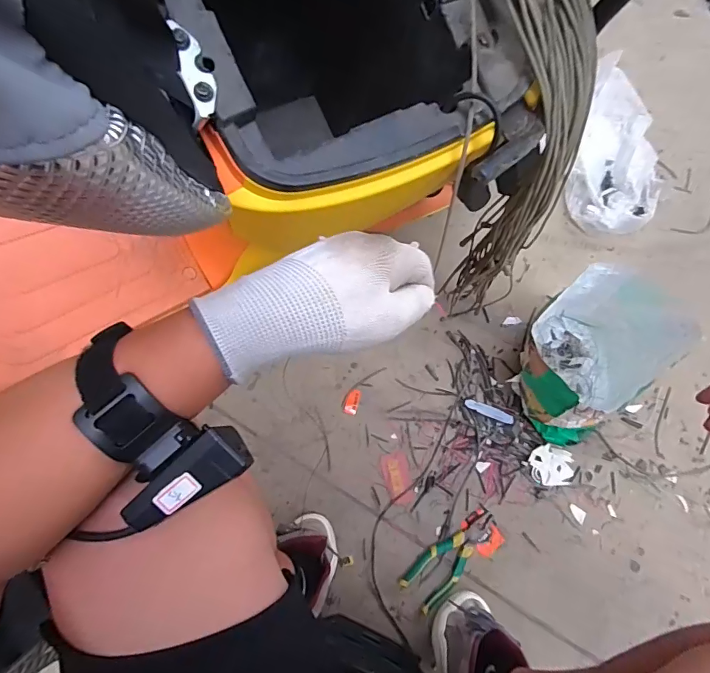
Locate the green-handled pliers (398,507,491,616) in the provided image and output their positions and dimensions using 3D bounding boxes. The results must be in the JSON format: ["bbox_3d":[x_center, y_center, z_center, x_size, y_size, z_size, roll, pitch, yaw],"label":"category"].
[{"bbox_3d":[0.170,0.379,0.763,0.193,0.027,0.068,-39,76,-12],"label":"green-handled pliers"}]

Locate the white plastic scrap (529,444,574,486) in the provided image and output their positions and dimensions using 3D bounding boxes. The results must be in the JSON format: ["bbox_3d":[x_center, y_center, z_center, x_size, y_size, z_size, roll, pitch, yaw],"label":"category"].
[{"bbox_3d":[0.368,0.241,0.823,0.080,0.013,0.072,-3,72,-1],"label":"white plastic scrap"}]

